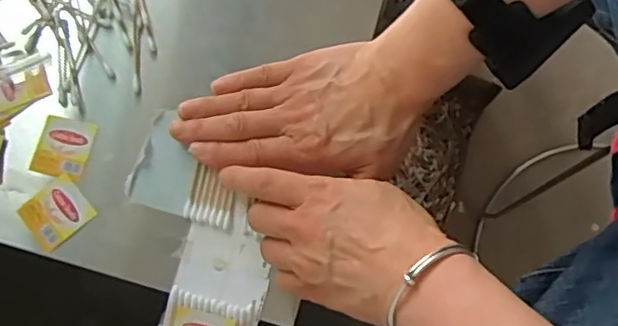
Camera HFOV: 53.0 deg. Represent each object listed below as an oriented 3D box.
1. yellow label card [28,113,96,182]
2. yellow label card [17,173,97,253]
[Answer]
[{"bbox_3d":[-0.179,-0.011,0.453,0.041,0.006,0.042,14,78,7],"label":"yellow label card"},{"bbox_3d":[-0.180,0.035,0.441,0.043,0.004,0.040,-39,79,-9],"label":"yellow label card"}]

